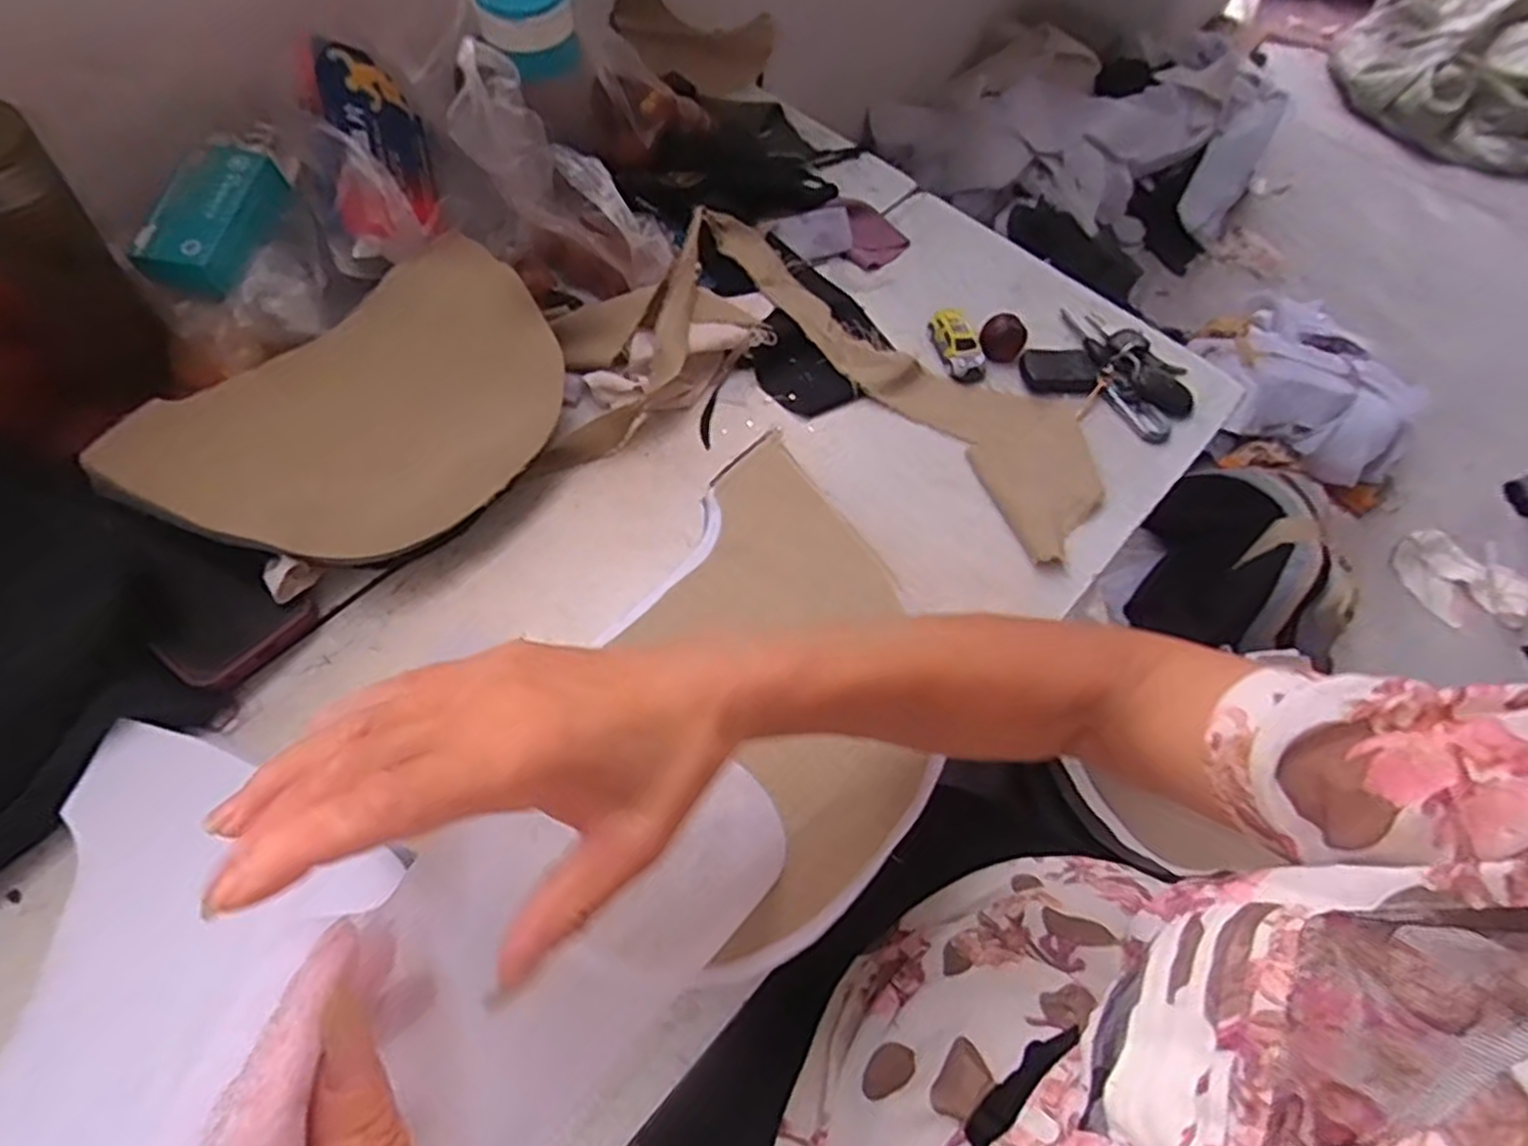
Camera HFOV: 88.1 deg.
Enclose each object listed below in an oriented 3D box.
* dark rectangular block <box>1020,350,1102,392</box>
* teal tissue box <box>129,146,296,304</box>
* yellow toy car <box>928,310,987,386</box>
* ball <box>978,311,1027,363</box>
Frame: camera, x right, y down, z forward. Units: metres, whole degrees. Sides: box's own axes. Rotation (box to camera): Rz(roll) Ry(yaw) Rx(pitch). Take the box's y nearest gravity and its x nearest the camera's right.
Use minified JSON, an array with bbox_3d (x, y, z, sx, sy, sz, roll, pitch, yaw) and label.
[{"bbox_3d":[0.230,-0.158,0.613,0.056,0.010,0.034,2,63,-3],"label":"dark rectangular block"},{"bbox_3d":[-0.374,-0.240,0.533,0.062,0.027,0.108,10,61,2],"label":"teal tissue box"},{"bbox_3d":[0.152,-0.181,0.618,0.028,0.021,0.063,-12,64,-10],"label":"yellow toy car"},{"bbox_3d":[0.187,-0.185,0.622,0.034,0.029,0.034,1,63,-3],"label":"ball"}]

